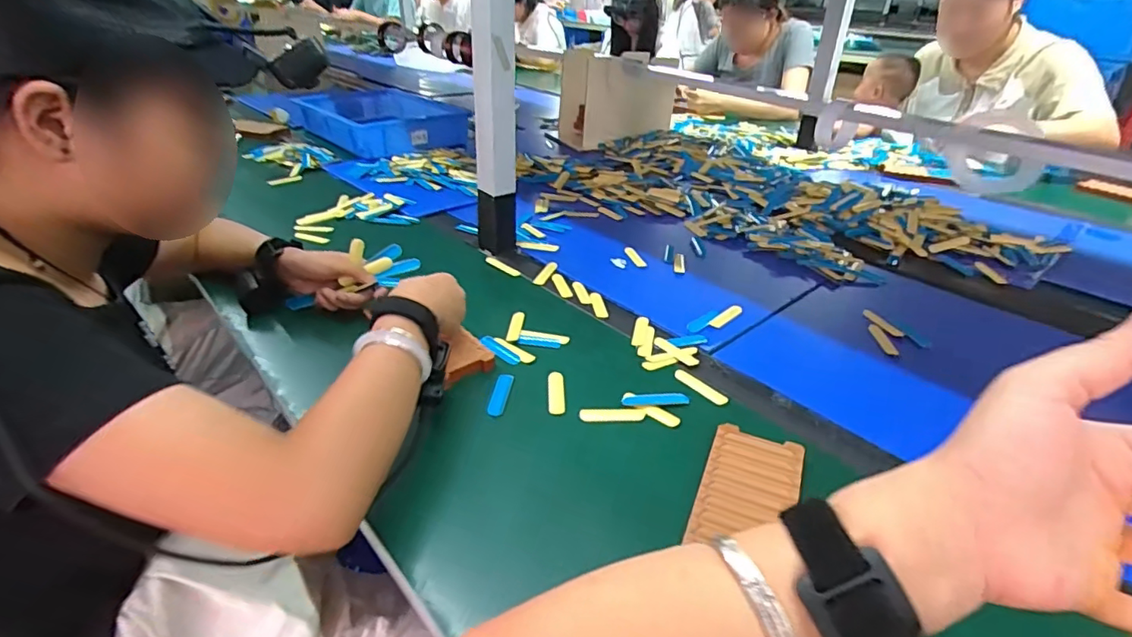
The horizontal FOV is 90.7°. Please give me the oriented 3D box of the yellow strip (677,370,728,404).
[{"bbox_3d":[0.137,0.069,0.571,0.017,0.004,0.062,-25,41,-33],"label":"yellow strip"}]

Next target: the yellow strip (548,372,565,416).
[{"bbox_3d":[-0.010,0.072,0.558,0.016,0.004,0.059,-1,33,-2],"label":"yellow strip"}]

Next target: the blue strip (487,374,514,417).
[{"bbox_3d":[-0.065,0.077,0.561,0.017,0.005,0.061,4,34,6],"label":"blue strip"}]

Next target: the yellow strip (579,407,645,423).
[{"bbox_3d":[0.045,0.092,0.538,0.061,0.005,0.016,-2,33,-3],"label":"yellow strip"}]

